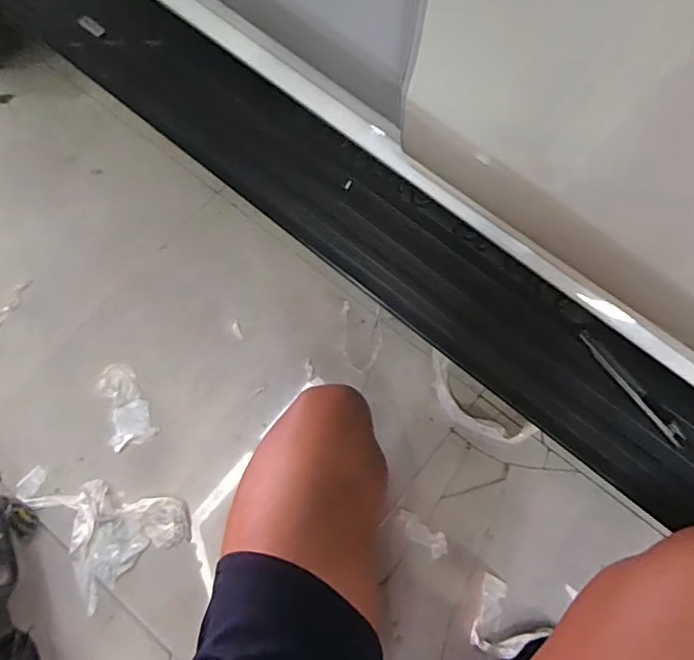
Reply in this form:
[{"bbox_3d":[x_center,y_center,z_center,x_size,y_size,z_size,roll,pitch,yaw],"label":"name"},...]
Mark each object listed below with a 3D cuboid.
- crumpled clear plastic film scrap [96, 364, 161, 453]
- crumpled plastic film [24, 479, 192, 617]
[{"bbox_3d":[-0.372,0.127,0.931,0.074,0.014,0.137,-27,74,-7],"label":"crumpled clear plastic film scrap"},{"bbox_3d":[-0.361,0.297,0.875,0.198,0.024,0.181,-30,74,-8],"label":"crumpled plastic film"}]

